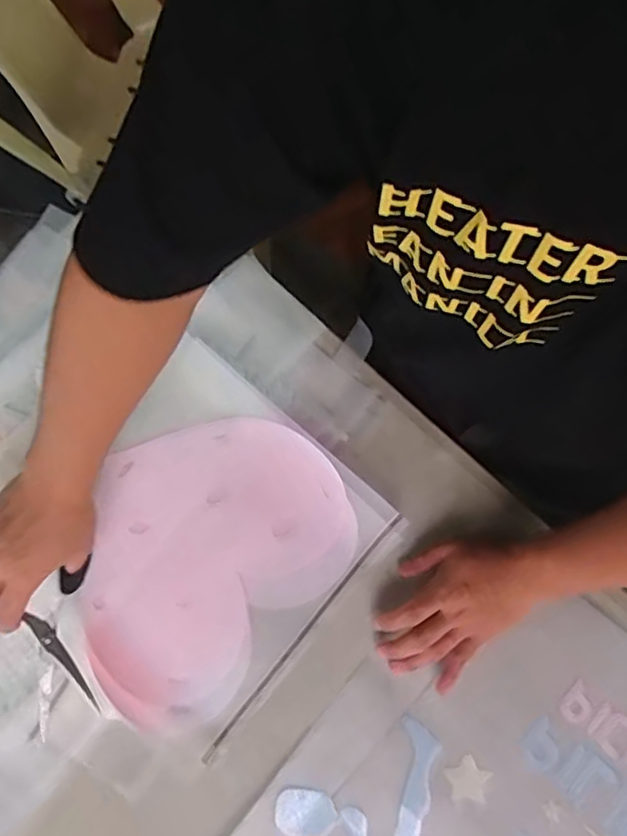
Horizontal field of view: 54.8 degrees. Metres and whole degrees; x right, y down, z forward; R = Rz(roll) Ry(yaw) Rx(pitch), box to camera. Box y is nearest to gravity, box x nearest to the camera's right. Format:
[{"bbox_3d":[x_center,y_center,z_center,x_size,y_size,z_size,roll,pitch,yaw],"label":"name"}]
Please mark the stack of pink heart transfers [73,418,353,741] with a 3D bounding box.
[{"bbox_3d":[-0.115,0.131,0.598,0.228,0.019,0.293,42,82,7],"label":"stack of pink heart transfers"}]

